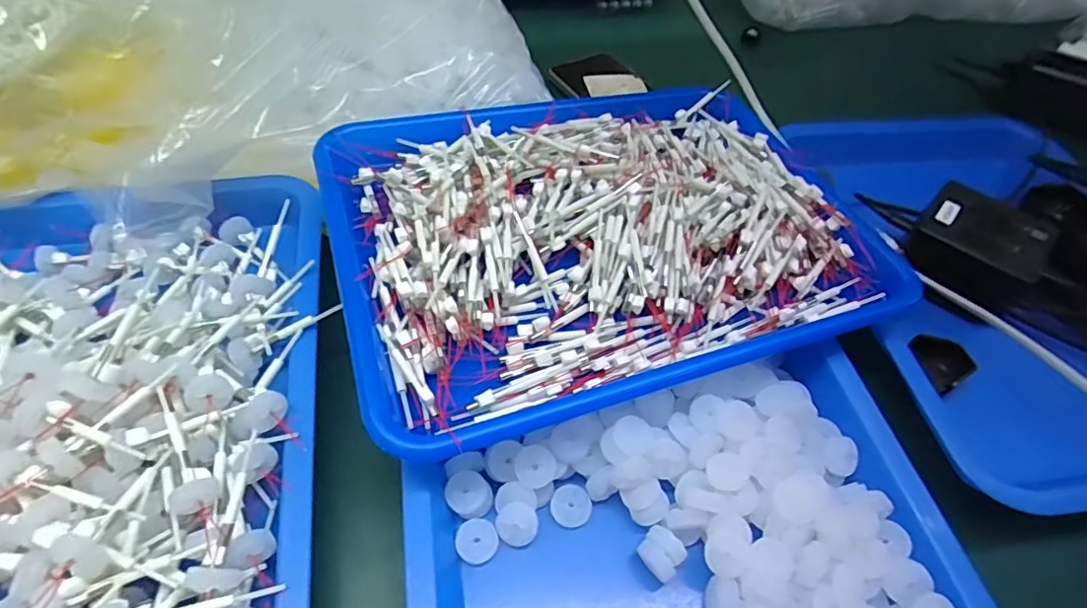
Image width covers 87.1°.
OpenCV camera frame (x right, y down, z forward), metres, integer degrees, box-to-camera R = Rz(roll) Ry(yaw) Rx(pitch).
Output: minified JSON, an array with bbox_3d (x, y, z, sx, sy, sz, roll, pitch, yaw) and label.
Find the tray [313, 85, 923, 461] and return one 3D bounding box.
[{"bbox_3d":[0.038,-0.050,0.368,0.328,0.040,0.236,-15,55,-16],"label":"tray"}]

